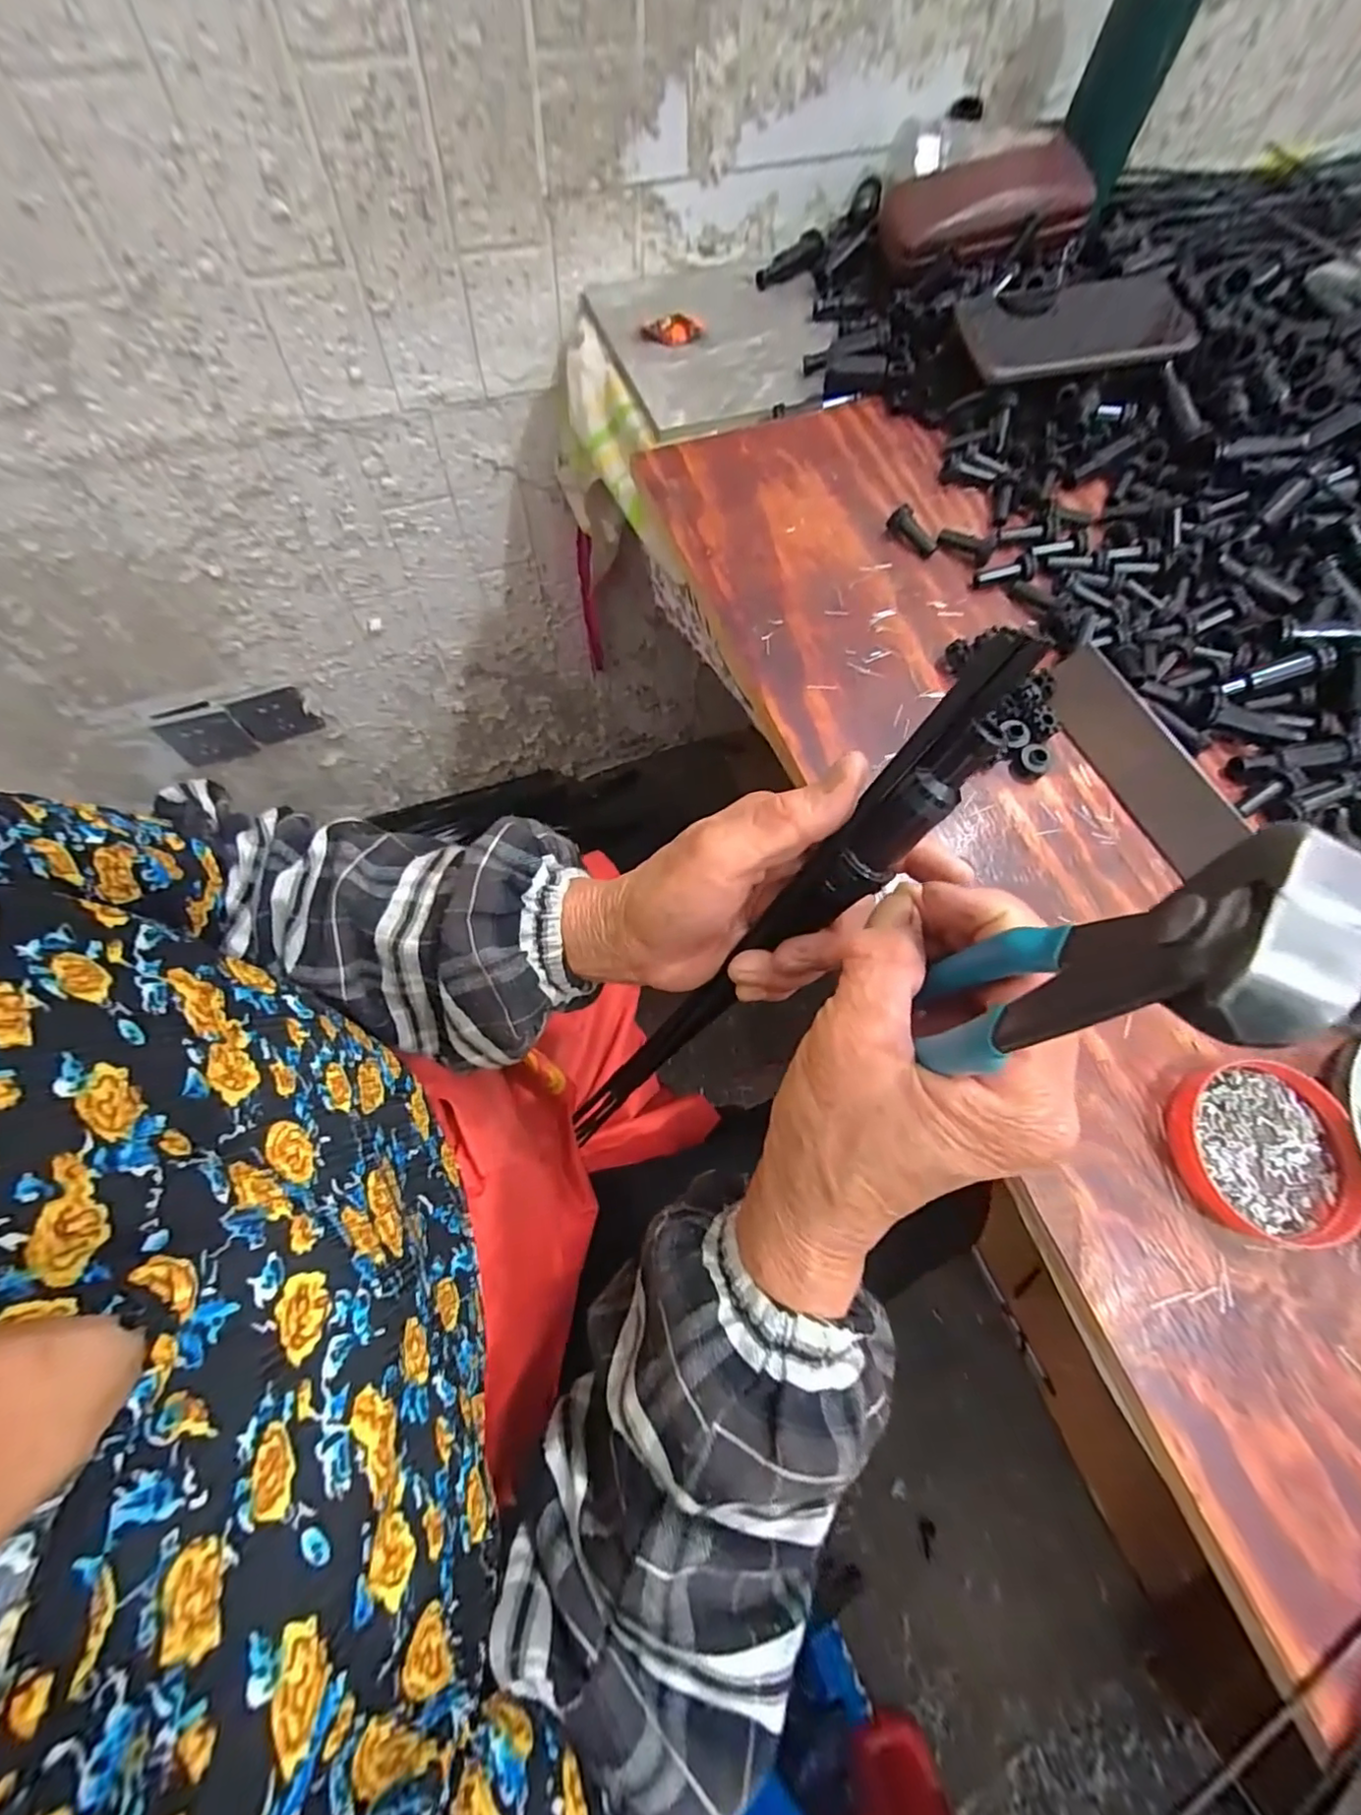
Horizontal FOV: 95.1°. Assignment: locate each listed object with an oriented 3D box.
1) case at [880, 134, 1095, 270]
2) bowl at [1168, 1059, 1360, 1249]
[{"bbox_3d":[0.237,-0.536,0.480,0.154,0.033,0.088,-18,71,-9],"label":"case"},{"bbox_3d":[0.274,0.113,0.292,0.074,0.011,0.077,1,69,-2],"label":"bowl"}]

